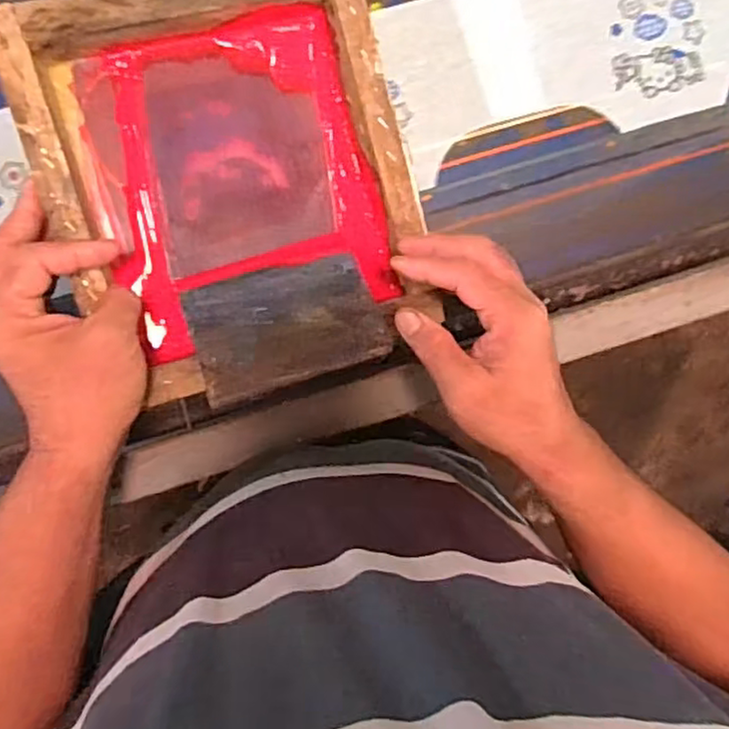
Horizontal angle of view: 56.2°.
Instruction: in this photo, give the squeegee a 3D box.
[{"bbox_3d":[-0.052,-0.030,0.460,0.123,0.008,0.098,-16,60,-10],"label":"squeegee"}]

